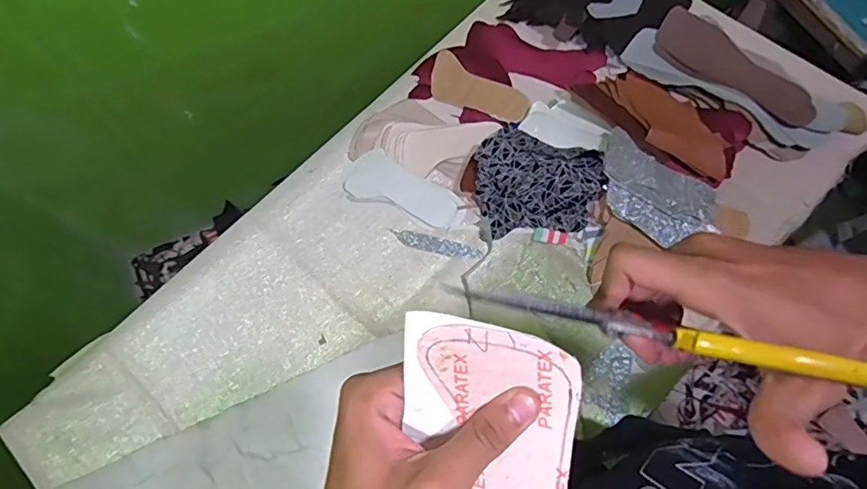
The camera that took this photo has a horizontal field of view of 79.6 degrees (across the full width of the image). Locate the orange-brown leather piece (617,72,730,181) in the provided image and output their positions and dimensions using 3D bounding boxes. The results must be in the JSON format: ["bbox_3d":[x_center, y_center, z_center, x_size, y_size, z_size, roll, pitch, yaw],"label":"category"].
[{"bbox_3d":[0.358,-0.181,0.784,0.085,0.023,0.207,-31,70,-9],"label":"orange-brown leather piece"}]

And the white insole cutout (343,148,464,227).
[{"bbox_3d":[-0.050,-0.080,0.776,0.175,0.019,0.076,31,73,14],"label":"white insole cutout"}]

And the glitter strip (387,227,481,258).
[{"bbox_3d":[0.002,0.001,0.751,0.134,0.004,0.025,15,70,9],"label":"glitter strip"}]

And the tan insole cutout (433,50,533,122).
[{"bbox_3d":[0.070,-0.242,0.831,0.167,0.017,0.069,32,97,9],"label":"tan insole cutout"}]

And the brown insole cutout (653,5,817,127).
[{"bbox_3d":[0.466,-0.276,0.800,0.253,0.017,0.100,36,76,13],"label":"brown insole cutout"}]

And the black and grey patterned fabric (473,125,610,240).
[{"bbox_3d":[0.150,-0.100,0.754,0.172,0.055,0.150,-4,68,1],"label":"black and grey patterned fabric"}]

